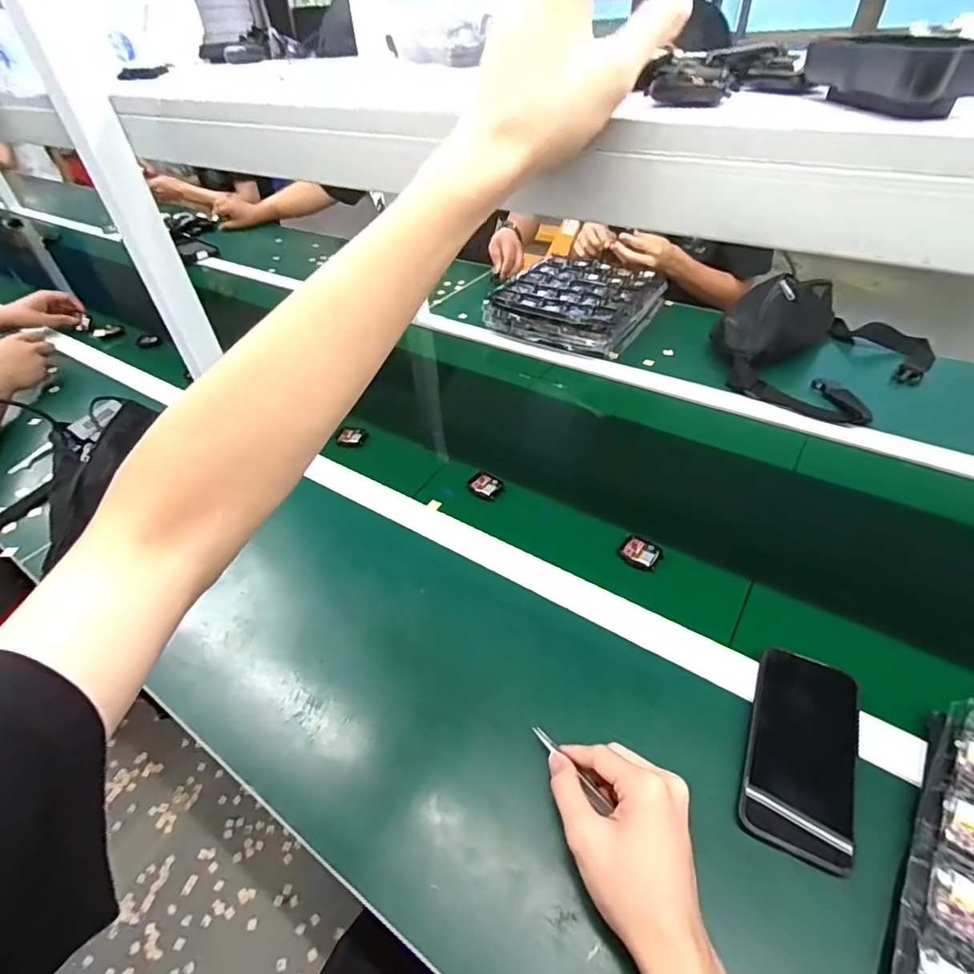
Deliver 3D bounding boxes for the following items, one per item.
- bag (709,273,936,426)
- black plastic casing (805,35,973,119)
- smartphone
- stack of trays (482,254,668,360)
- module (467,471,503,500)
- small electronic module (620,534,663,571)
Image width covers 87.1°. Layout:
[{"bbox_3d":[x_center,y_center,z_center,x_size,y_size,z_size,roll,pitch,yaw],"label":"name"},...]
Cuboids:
[{"bbox_3d":[0.540,-0.243,0.837,0.317,0.107,0.286,-34,51,-28],"label":"bag"},{"bbox_3d":[0.200,-0.204,0.251,0.044,0.027,0.089,-6,44,-2],"label":"black plastic casing"},{"bbox_3d":[0.260,0.212,0.420,0.078,0.010,0.157,18,48,22],"label":"smartphone"},{"bbox_3d":[0.179,-0.368,1.016,0.266,0.063,0.280,23,50,26],"label":"stack of trays"},{"bbox_3d":[-0.002,-0.003,0.682,0.043,0.012,0.037,32,58,20],"label":"module"},{"bbox_3d":[0.177,0.076,0.588,0.041,0.009,0.038,22,49,25],"label":"small electronic module"}]

